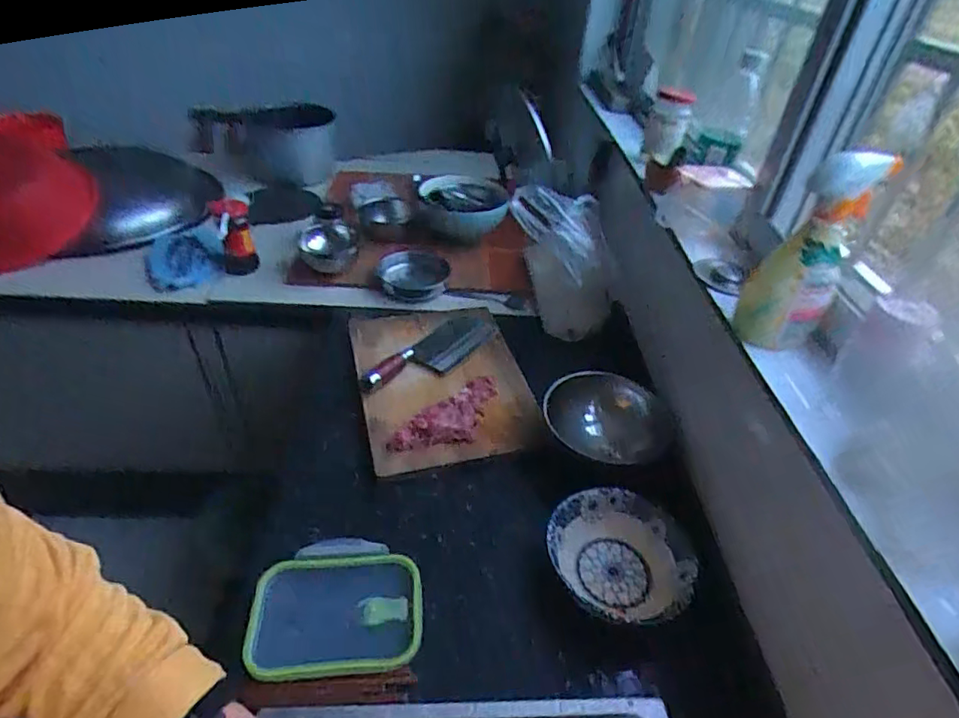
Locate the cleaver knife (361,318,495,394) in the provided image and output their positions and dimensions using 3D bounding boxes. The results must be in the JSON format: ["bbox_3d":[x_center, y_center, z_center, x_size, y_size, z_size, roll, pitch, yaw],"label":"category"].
[{"bbox_3d":[-0.076,-0.013,0.886,0.092,0.028,0.243,30,46,27],"label":"cleaver knife"}]

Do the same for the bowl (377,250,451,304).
[{"bbox_3d":[-0.132,-0.169,1.094,0.147,0.047,0.145,0,40,-6],"label":"bowl"}]

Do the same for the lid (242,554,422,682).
[{"bbox_3d":[-0.155,0.273,0.582,0.178,0.017,0.124,-2,40,-8],"label":"lid"}]

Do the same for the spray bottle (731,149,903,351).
[{"bbox_3d":[0.327,-0.103,0.540,0.077,0.186,0.074,-26,49,-32],"label":"spray bottle"}]

